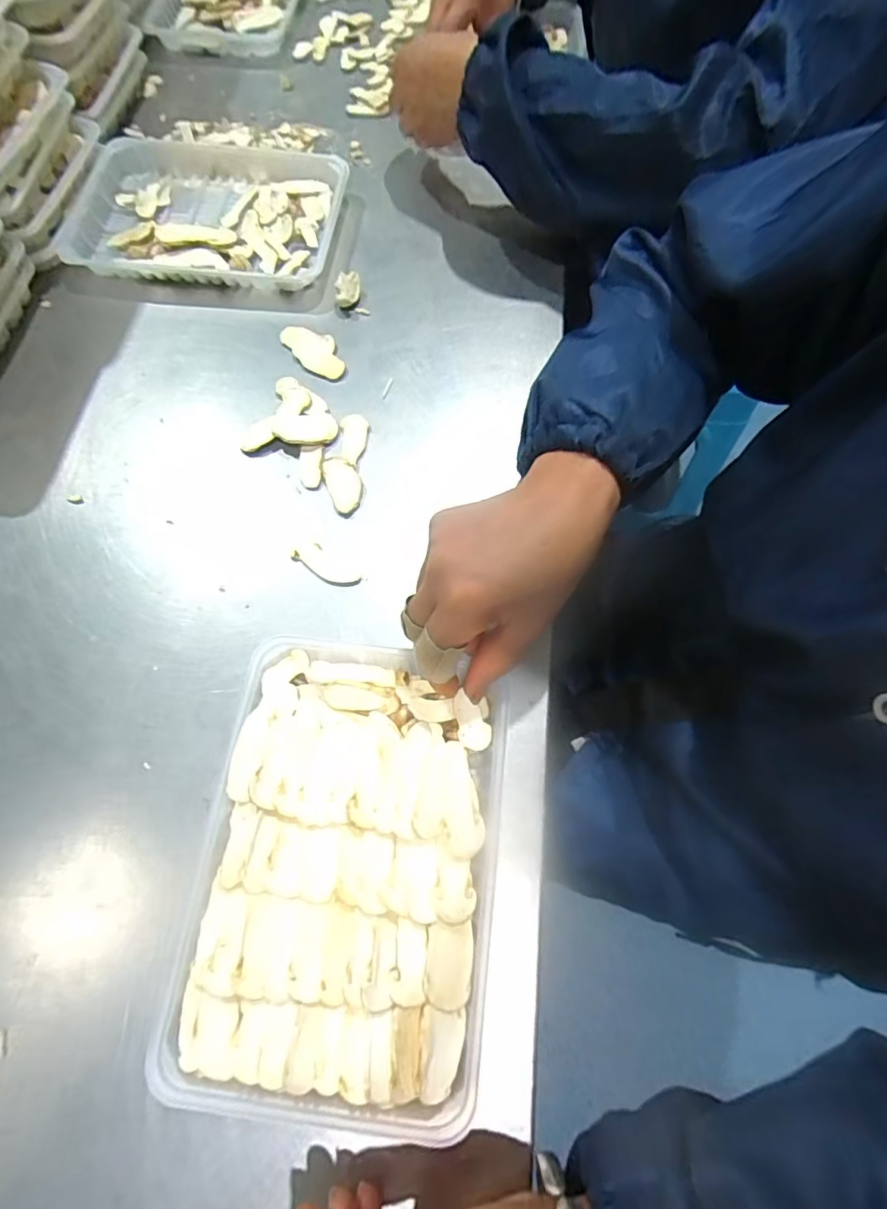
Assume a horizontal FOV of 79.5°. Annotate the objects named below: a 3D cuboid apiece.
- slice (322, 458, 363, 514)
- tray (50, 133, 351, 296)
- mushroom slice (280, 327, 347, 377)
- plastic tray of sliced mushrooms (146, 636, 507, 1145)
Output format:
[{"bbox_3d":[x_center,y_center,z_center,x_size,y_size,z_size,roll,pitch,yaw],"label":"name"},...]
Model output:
[{"bbox_3d":[-0.075,-0.091,0.399,0.025,0.006,0.046,-24,70,-6],"label":"slice"},{"bbox_3d":[-0.220,-0.366,0.496,0.253,0.024,0.167,10,70,6],"label":"tray"},{"bbox_3d":[-0.107,-0.213,0.444,0.032,0.006,0.071,-40,72,-12],"label":"mushroom slice"},{"bbox_3d":[-0.054,0.136,0.291,0.160,0.027,0.231,5,69,5],"label":"plastic tray of sliced mushrooms"}]

